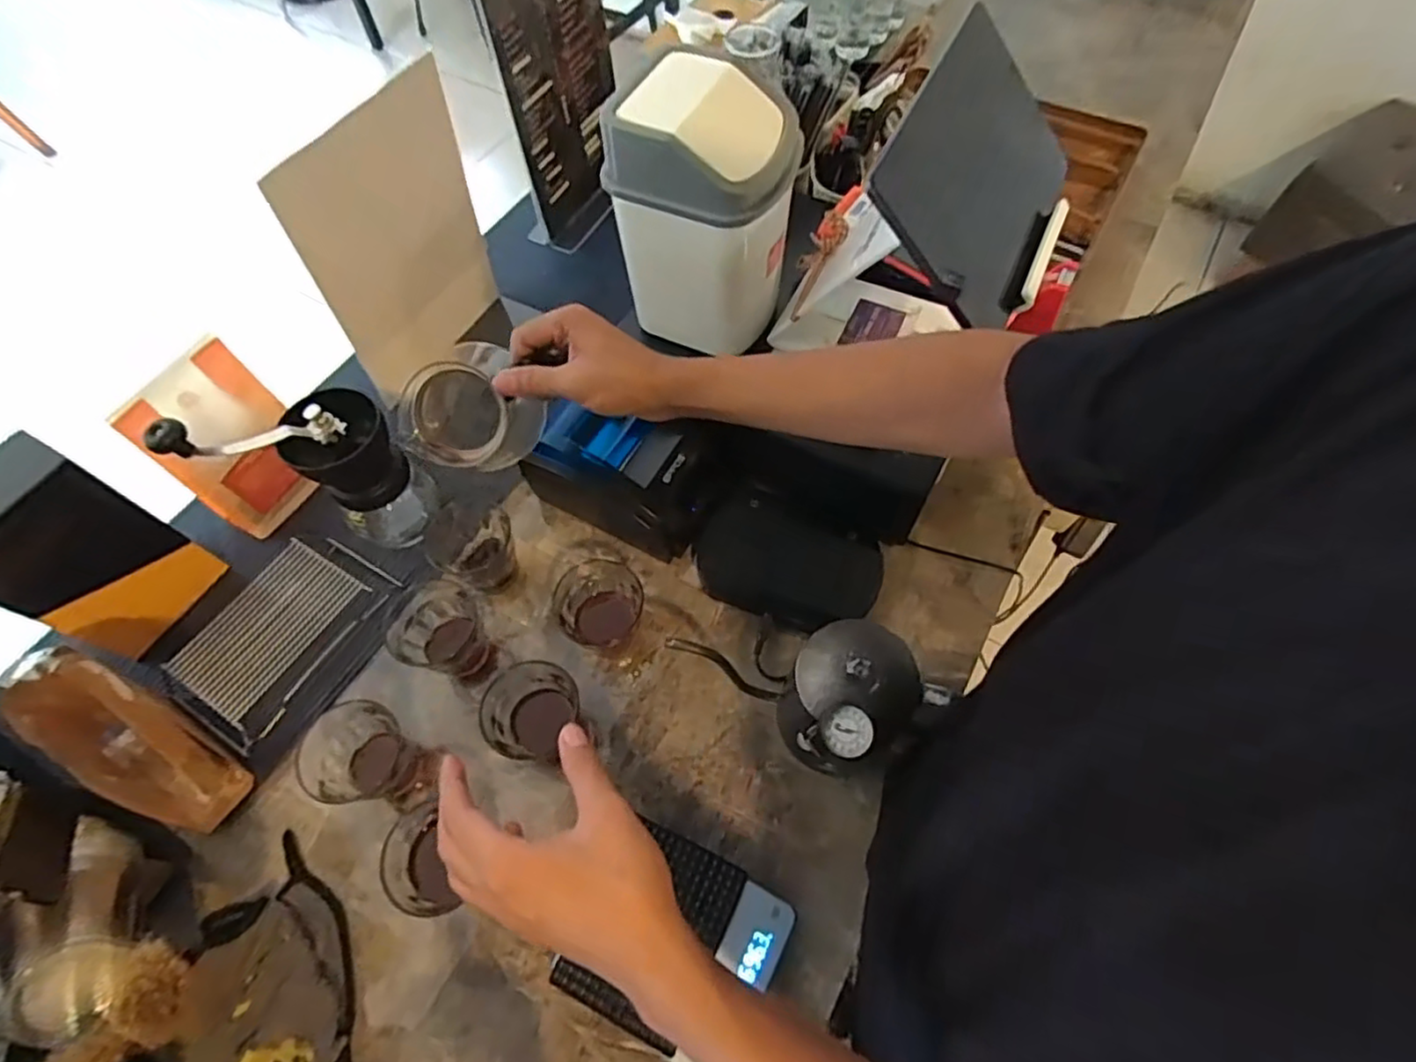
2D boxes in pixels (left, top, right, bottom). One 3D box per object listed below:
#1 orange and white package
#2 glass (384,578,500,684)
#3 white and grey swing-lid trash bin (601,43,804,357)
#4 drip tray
[{"bbox_3d":[-0.465,-0.082,0.666,0.046,0.180,0.118,28,66,15],"label":"orange and white package"},{"bbox_3d":[-0.245,0.097,0.635,0.082,0.067,0.071,17,63,10],"label":"glass"},{"bbox_3d":[0.001,-0.283,0.613,0.136,0.212,0.129,17,63,10],"label":"white and grey swing-lid trash bin"},{"bbox_3d":[-0.402,0.099,0.640,0.106,0.051,0.197,26,65,15],"label":"drip tray"}]

